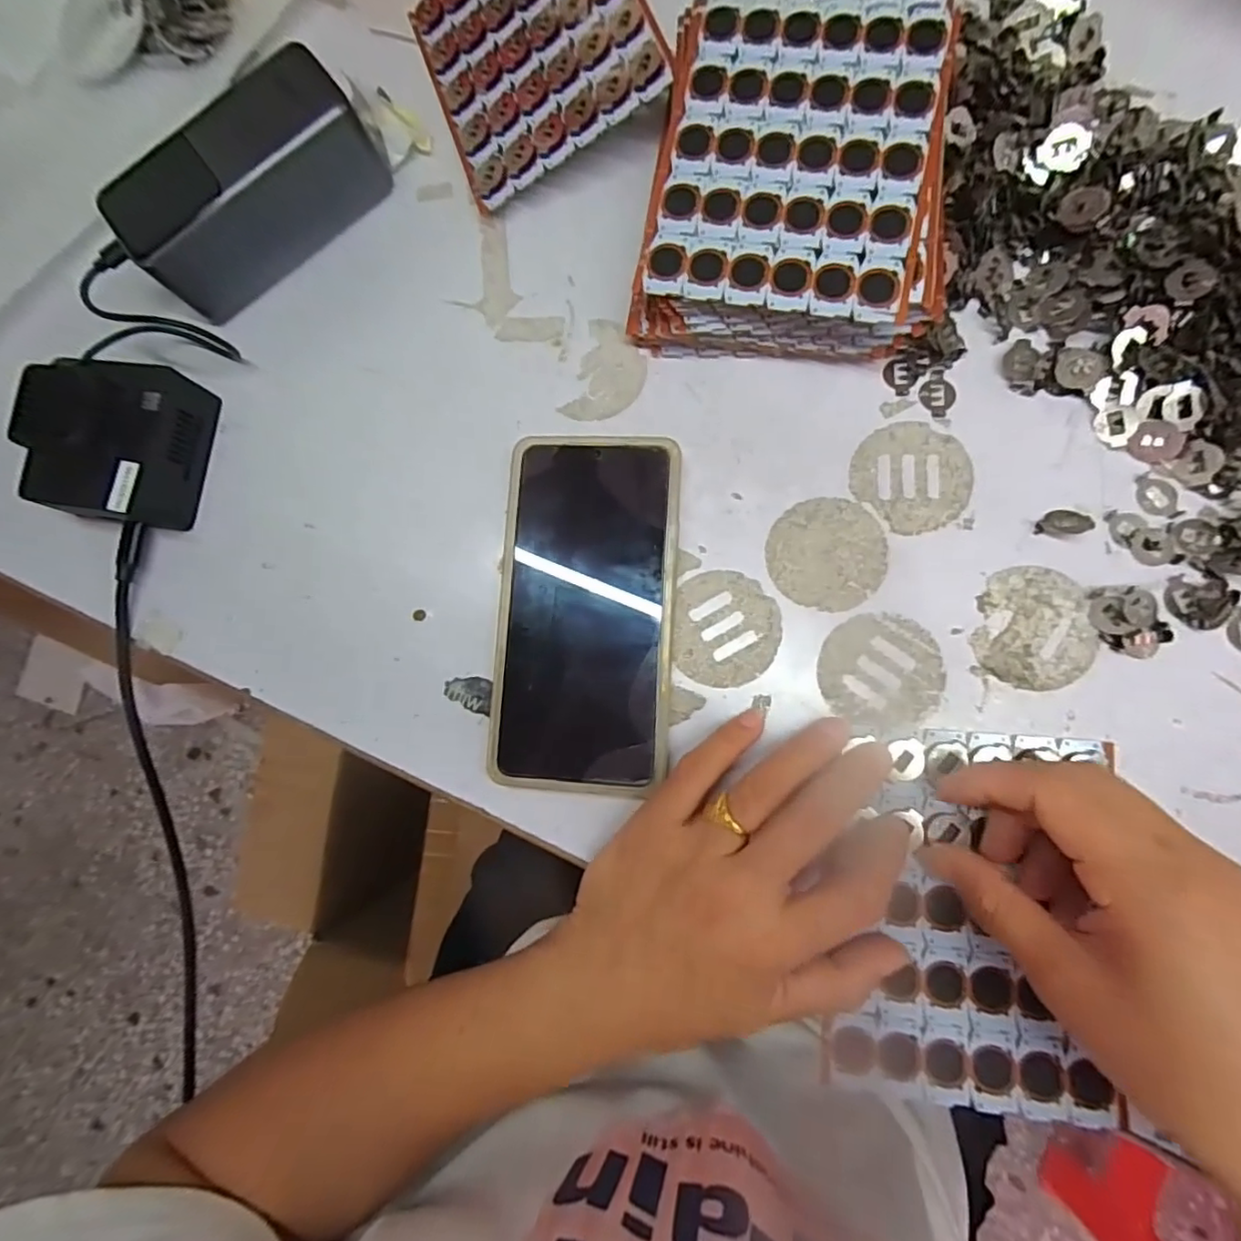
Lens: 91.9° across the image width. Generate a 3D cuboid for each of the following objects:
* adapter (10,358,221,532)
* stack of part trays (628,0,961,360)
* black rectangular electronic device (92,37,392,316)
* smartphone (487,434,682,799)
[{"bbox_3d":[-0.261,-0.091,0.309,0.076,0.045,0.076,9,85,8],"label":"adapter"},{"bbox_3d":[0.084,-0.204,0.285,0.131,0.041,0.151,10,85,8],"label":"stack of part trays"},{"bbox_3d":[-0.189,-0.224,0.313,0.133,0.050,0.054,-36,81,2],"label":"black rectangular electronic device"},{"bbox_3d":[-0.016,-0.005,0.286,0.082,0.015,0.166,3,84,7],"label":"smartphone"}]

